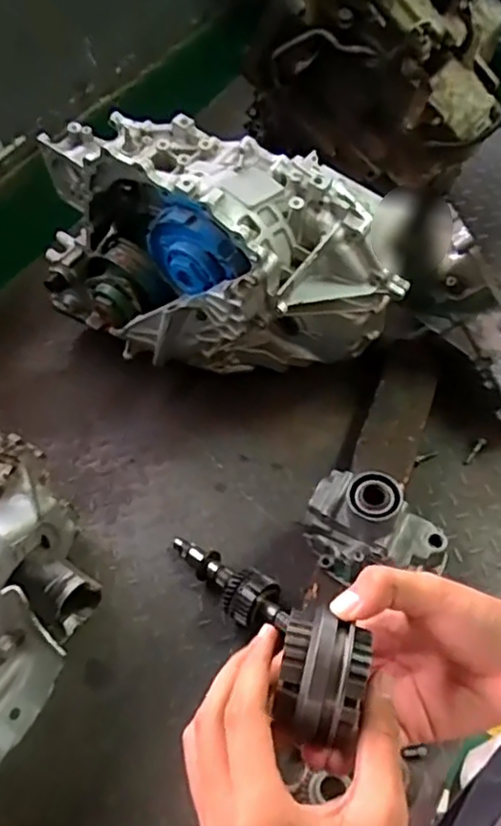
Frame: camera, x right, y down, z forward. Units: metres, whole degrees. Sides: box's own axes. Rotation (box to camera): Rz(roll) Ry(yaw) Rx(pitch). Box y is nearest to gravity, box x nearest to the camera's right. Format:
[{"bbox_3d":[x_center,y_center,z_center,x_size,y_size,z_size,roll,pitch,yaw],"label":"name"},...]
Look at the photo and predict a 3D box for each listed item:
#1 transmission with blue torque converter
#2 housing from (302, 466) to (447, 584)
[{"bbox_3d":[-0.072,-0.227,0.974,0.533,0.355,0.256,21,59,19],"label":"transmission with blue torque converter"},{"bbox_3d":[0.152,0.143,0.802,0.175,0.119,0.101,23,60,20],"label":"housing"}]

